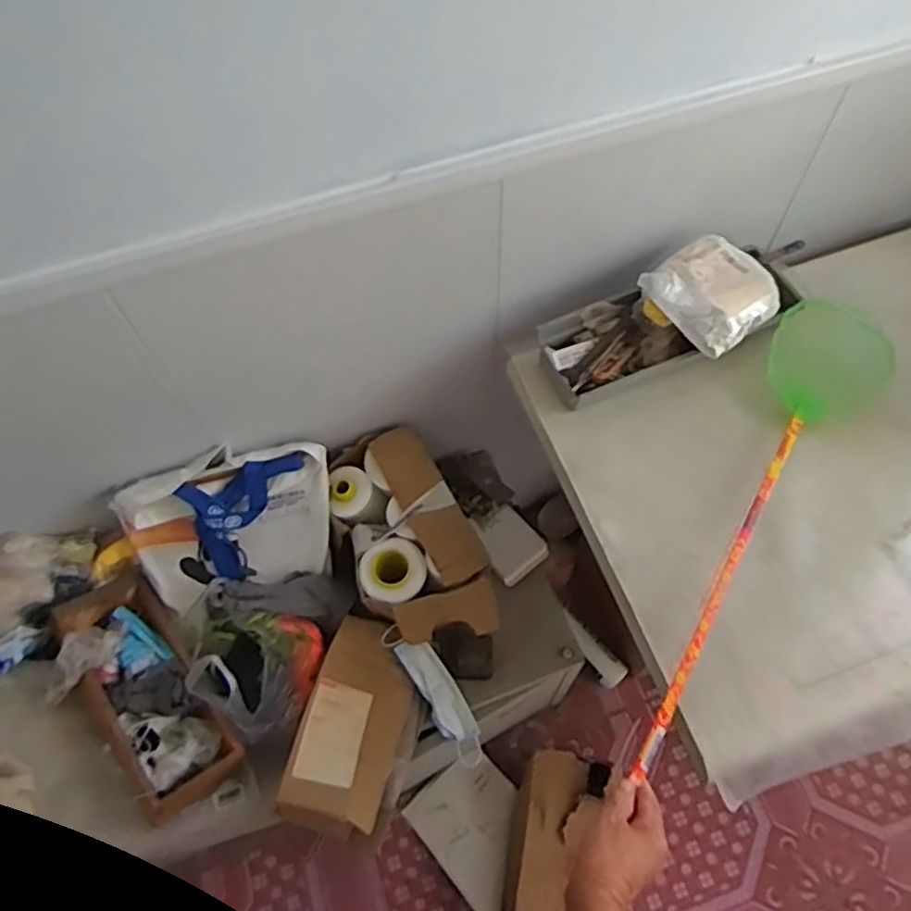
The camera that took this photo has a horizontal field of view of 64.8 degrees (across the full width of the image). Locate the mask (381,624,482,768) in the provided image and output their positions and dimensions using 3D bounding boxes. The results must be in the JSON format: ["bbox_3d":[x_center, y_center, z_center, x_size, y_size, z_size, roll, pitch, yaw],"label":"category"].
[{"bbox_3d":[-0.025,0.337,1.020,0.052,0.021,0.225,-34,94,-14],"label":"mask"}]

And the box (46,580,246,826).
[{"bbox_3d":[-0.427,0.315,0.960,0.161,0.078,0.318,-38,68,-16],"label":"box"}]

